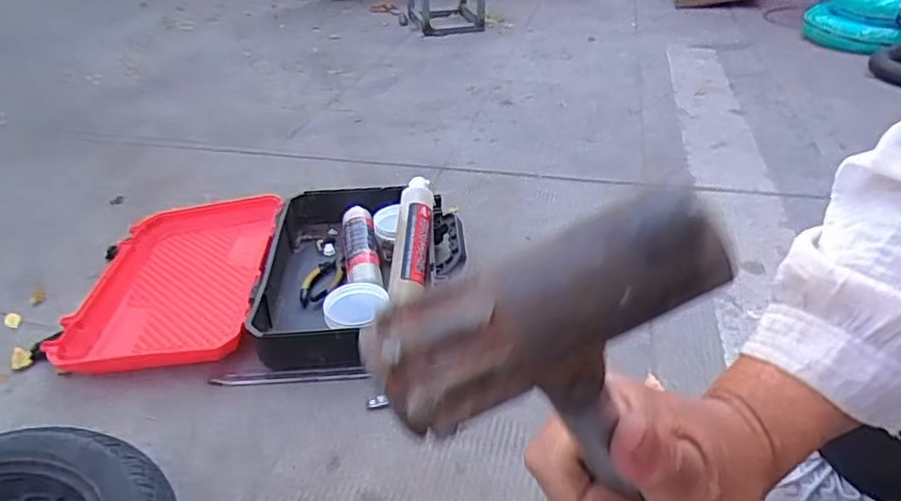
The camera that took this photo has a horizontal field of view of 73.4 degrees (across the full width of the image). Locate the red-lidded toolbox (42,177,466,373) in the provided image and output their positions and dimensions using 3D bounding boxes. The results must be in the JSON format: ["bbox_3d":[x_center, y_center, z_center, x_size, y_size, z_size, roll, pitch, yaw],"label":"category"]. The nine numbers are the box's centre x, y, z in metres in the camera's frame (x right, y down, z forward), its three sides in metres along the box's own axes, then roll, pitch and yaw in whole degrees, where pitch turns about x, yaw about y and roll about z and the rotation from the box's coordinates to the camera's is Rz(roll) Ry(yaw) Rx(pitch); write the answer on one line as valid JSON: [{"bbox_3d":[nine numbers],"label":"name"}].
[{"bbox_3d":[-0.273,0.009,0.882,0.570,0.115,0.372,-1,32,1],"label":"red-lidded toolbox"}]

